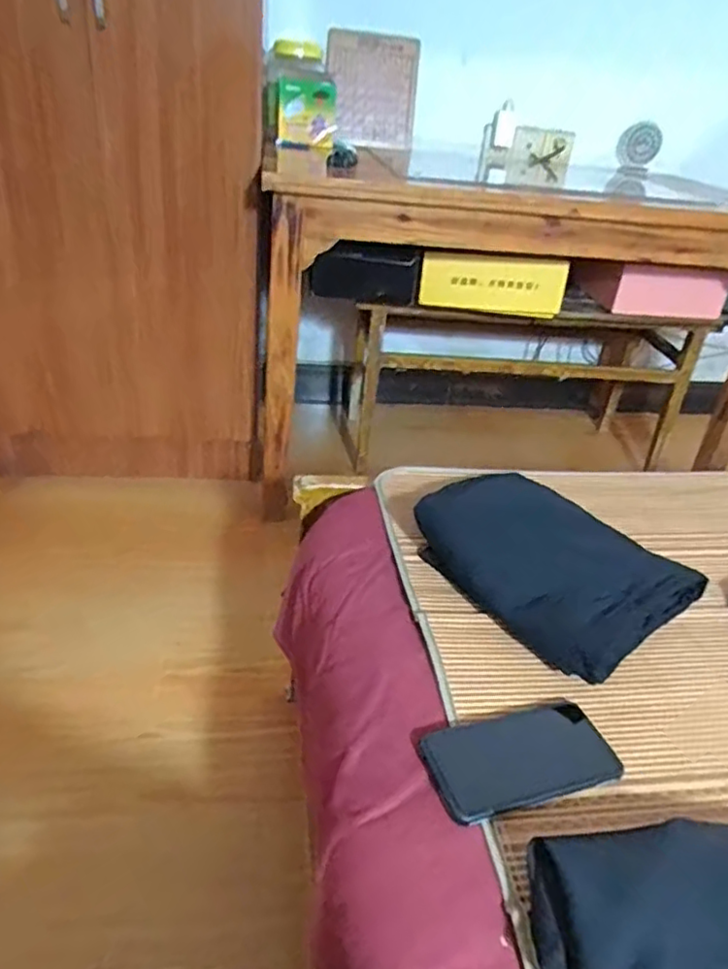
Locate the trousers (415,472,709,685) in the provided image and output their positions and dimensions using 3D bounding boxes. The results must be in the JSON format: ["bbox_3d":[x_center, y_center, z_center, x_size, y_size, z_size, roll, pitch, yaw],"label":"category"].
[{"bbox_3d":[0.210,0.076,0.738,0.212,0.059,0.276,-20,43,-34],"label":"trousers"}]

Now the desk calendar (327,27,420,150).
[{"bbox_3d":[0.026,-0.922,1.517,0.231,0.230,0.030,-10,31,-24],"label":"desk calendar"}]

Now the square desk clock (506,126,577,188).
[{"bbox_3d":[0.463,-0.858,1.701,0.174,0.132,0.021,-1,47,-12],"label":"square desk clock"}]

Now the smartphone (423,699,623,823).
[{"bbox_3d":[0.128,0.224,0.533,0.155,0.009,0.081,-7,37,-20],"label":"smartphone"}]

